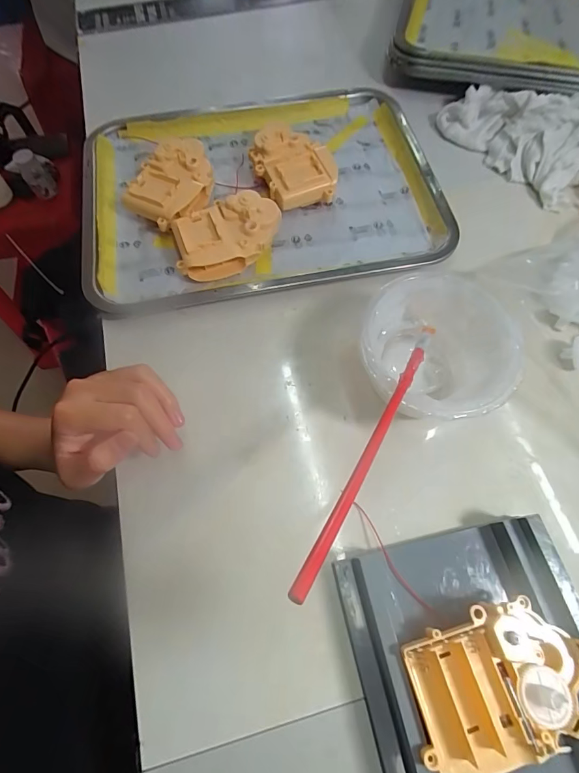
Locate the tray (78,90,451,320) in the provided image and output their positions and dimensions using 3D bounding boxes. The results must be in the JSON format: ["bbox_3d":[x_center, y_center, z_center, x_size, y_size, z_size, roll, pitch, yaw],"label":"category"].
[{"bbox_3d":[-0.028,-0.208,0.394,0.357,0.040,0.264,-13,67,-2],"label":"tray"}]

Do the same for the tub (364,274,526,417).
[{"bbox_3d":[0.110,-0.020,0.300,0.103,0.064,0.109,0,67,0],"label":"tub"}]

